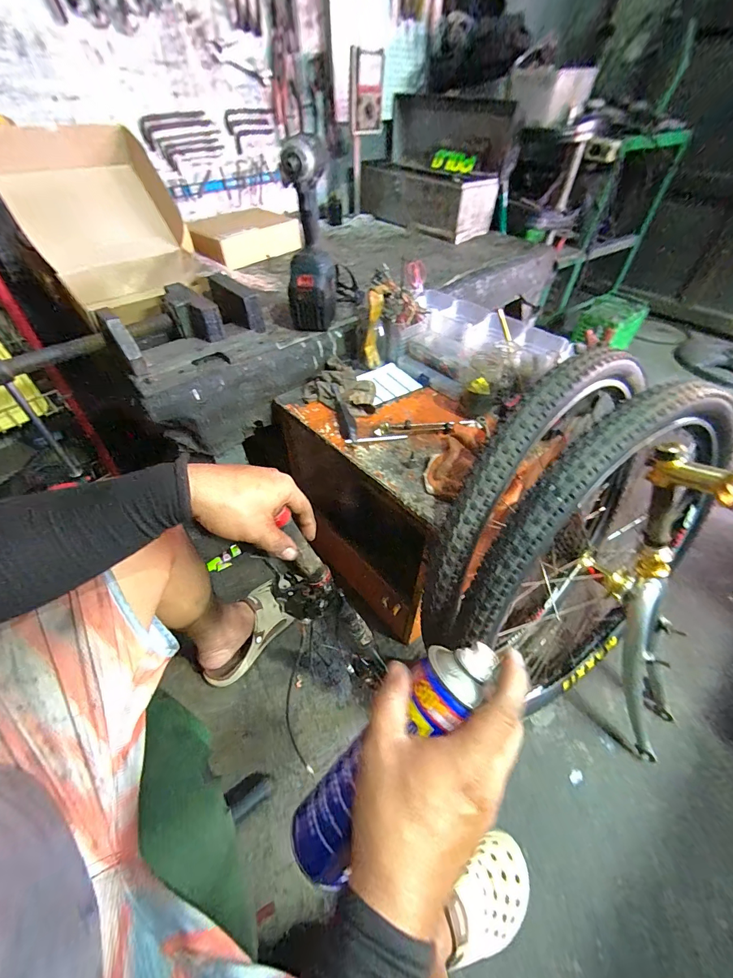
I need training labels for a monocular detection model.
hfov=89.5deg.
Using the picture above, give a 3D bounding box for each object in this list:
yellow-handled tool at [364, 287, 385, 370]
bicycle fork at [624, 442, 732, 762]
[{"bbox_3d":[0.015,-0.324,0.757,0.036,0.167,0.020,-4,49,-4],"label":"yellow-handled tool"},{"bbox_3d":[0.515,0.227,0.623,0.151,0.632,0.115,-21,26,-18],"label":"bicycle fork"}]

